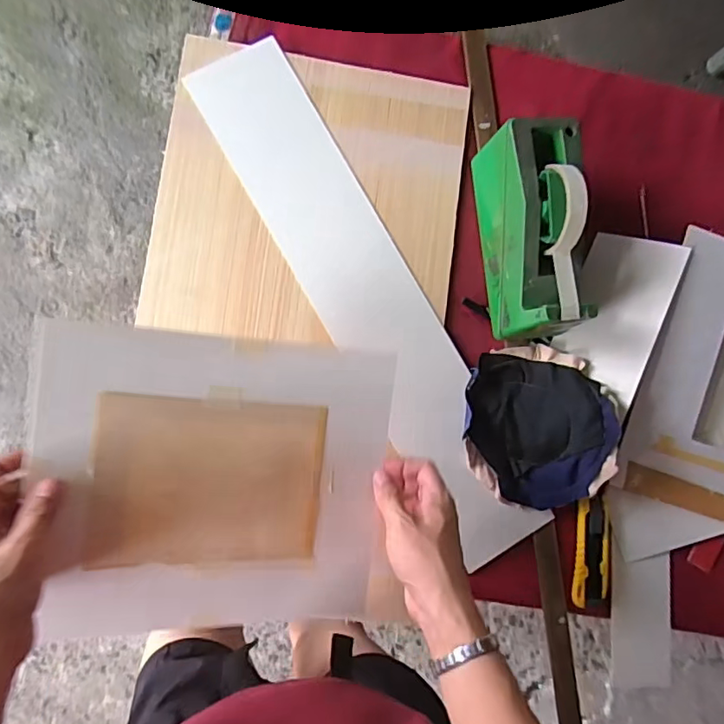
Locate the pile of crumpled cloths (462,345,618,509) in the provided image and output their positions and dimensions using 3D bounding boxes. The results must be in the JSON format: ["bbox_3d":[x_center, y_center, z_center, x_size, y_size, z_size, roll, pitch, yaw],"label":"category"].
[{"bbox_3d":[0.177,0.065,0.558,0.134,0.062,0.167,5,85,-6],"label":"pile of crumpled cloths"}]

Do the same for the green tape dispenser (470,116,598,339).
[{"bbox_3d":[0.172,-0.129,0.548,0.079,0.114,0.199,-5,87,-7],"label":"green tape dispenser"}]

